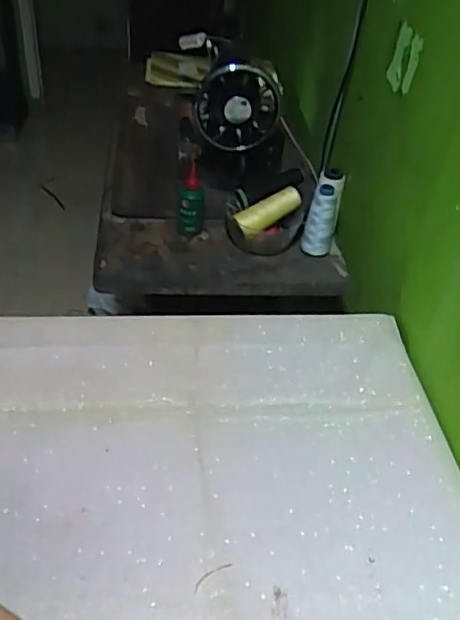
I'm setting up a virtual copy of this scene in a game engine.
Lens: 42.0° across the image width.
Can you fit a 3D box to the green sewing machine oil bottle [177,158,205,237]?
[{"bbox_3d":[-0.063,-0.173,0.938,0.039,0.117,0.032,-9,44,-17],"label":"green sewing machine oil bottle"}]

